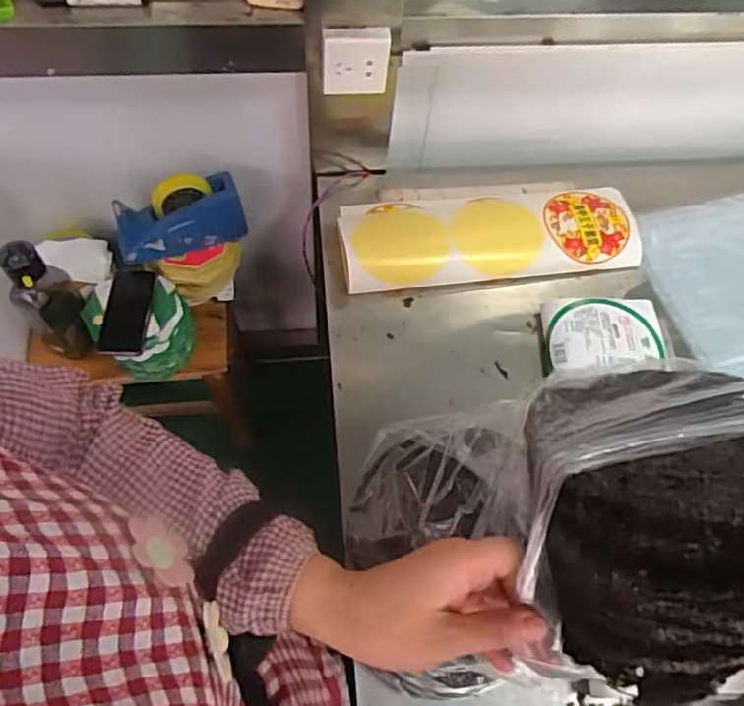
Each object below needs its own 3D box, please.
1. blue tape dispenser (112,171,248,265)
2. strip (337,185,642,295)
[{"bbox_3d":[-0.326,-0.236,1.068,0.206,0.129,0.066,-9,30,-8],"label":"blue tape dispenser"},{"bbox_3d":[0.190,-0.183,0.970,0.471,0.034,0.149,-6,72,-5],"label":"strip"}]

